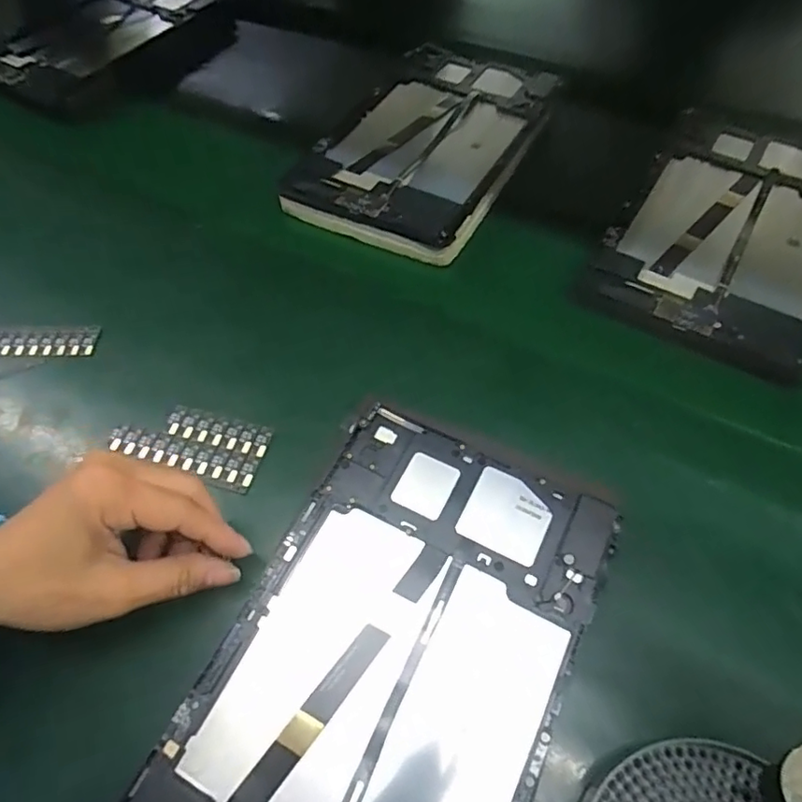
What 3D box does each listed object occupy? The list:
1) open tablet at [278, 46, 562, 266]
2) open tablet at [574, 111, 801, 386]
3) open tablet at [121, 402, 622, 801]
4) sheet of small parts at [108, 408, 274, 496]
[{"bbox_3d":[0.027,-0.229,0.488,0.152,0.027,0.248,24,63,16],"label":"open tablet"},{"bbox_3d":[0.247,-0.133,0.422,0.144,0.010,0.244,28,65,18],"label":"open tablet"},{"bbox_3d":[-0.004,0.121,0.258,0.146,0.006,0.239,23,64,16],"label":"open tablet"},{"bbox_3d":[-0.130,0.024,0.347,0.095,0.005,0.041,16,61,12],"label":"sheet of small parts"}]

